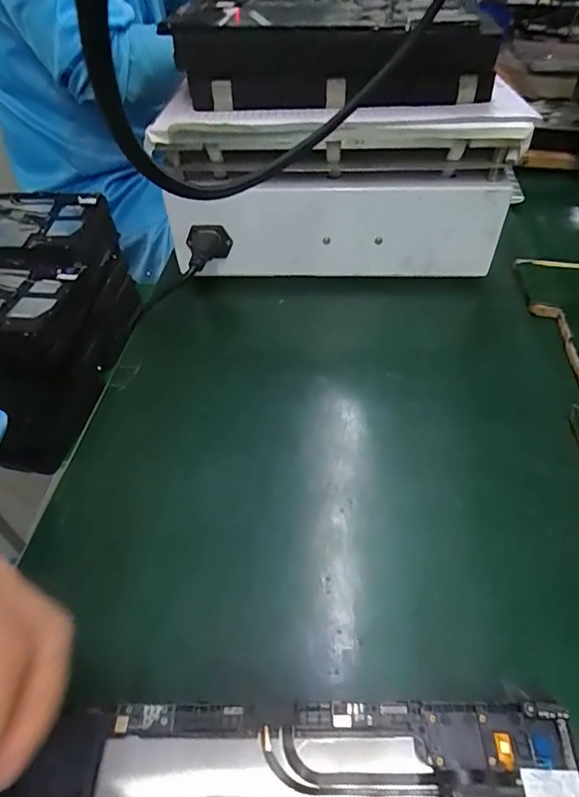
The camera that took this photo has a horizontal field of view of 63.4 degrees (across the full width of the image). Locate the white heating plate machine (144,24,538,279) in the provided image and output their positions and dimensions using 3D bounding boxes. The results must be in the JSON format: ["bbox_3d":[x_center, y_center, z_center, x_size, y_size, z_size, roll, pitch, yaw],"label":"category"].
[{"bbox_3d":[0.043,-0.210,0.430,0.300,0.199,0.111,4,48,2],"label":"white heating plate machine"}]

